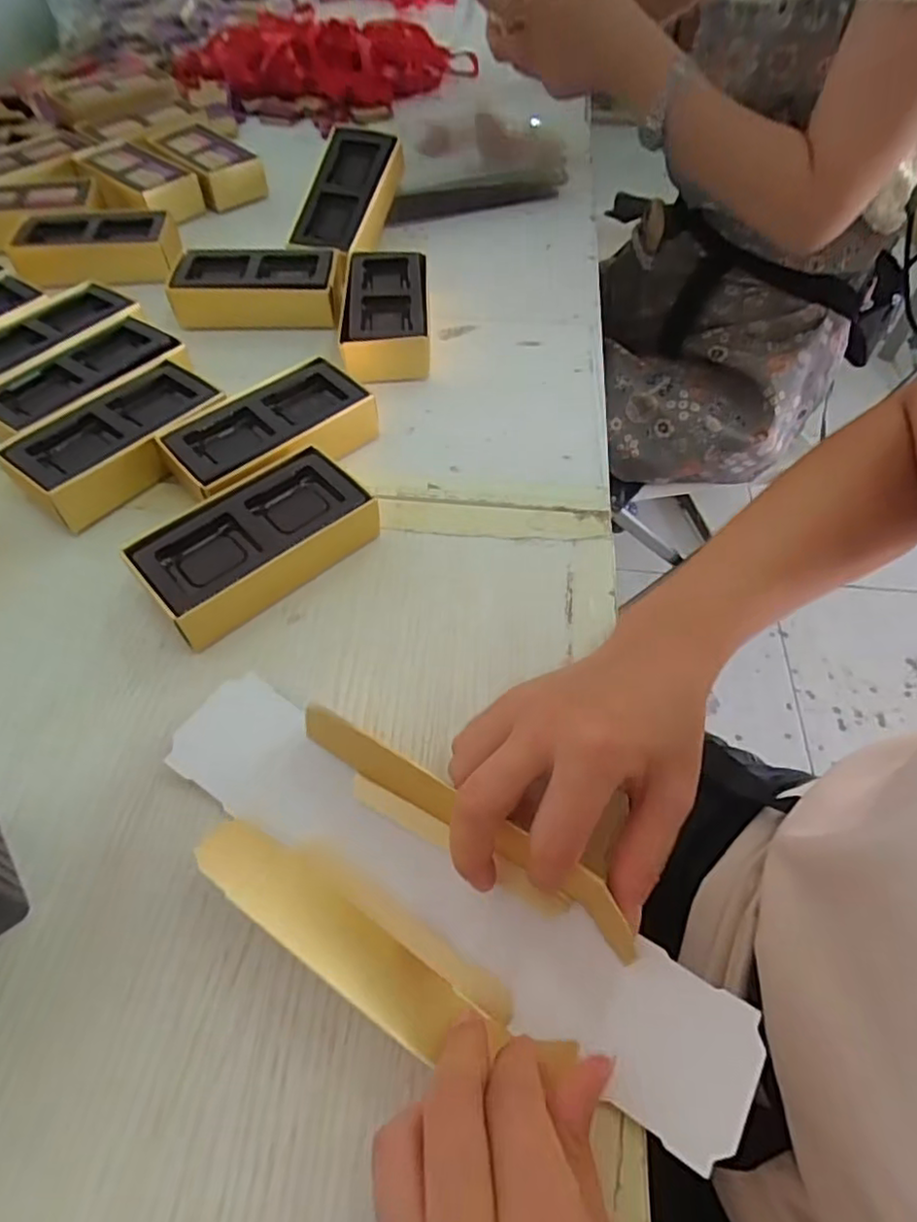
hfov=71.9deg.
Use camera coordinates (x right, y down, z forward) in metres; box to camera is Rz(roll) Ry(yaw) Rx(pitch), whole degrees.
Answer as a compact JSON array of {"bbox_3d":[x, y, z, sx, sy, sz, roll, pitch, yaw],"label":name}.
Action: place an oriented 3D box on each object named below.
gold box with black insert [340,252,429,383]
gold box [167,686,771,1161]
[{"bbox_3d":[-0.051,-0.210,0.445,0.057,0.031,0.113,-2,56,-1],"label":"gold box with black insert"},{"bbox_3d":[-0.015,0.107,0.240,0.244,0.019,0.080,27,59,16],"label":"gold box"}]

